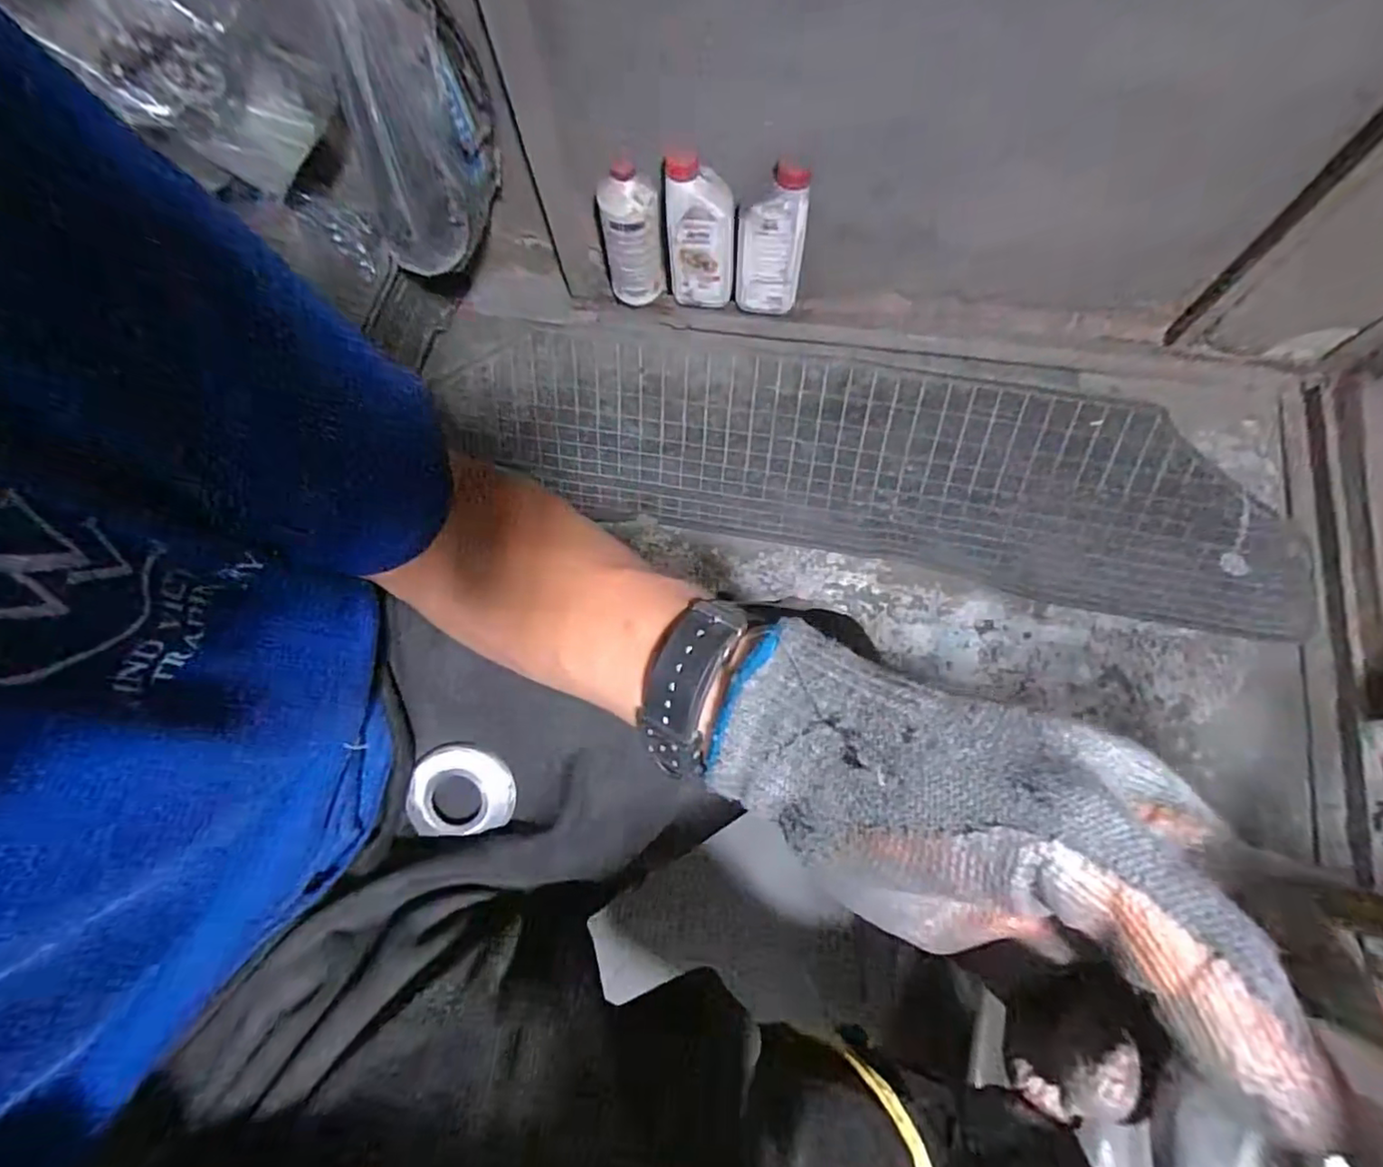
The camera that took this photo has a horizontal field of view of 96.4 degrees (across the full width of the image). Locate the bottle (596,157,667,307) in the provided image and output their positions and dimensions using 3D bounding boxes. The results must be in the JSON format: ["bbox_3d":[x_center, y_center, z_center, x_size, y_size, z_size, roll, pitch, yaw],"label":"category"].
[{"bbox_3d":[-0.093,-0.533,0.961,0.089,0.209,0.092,-12,73,-1],"label":"bottle"}]

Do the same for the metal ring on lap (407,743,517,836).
[{"bbox_3d":[-0.148,0.134,0.401,0.065,0.007,0.058,-1,91,-8],"label":"metal ring on lap"}]

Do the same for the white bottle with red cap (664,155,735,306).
[{"bbox_3d":[0.014,-0.545,0.963,0.099,0.216,0.103,-1,73,2],"label":"white bottle with red cap"}]

